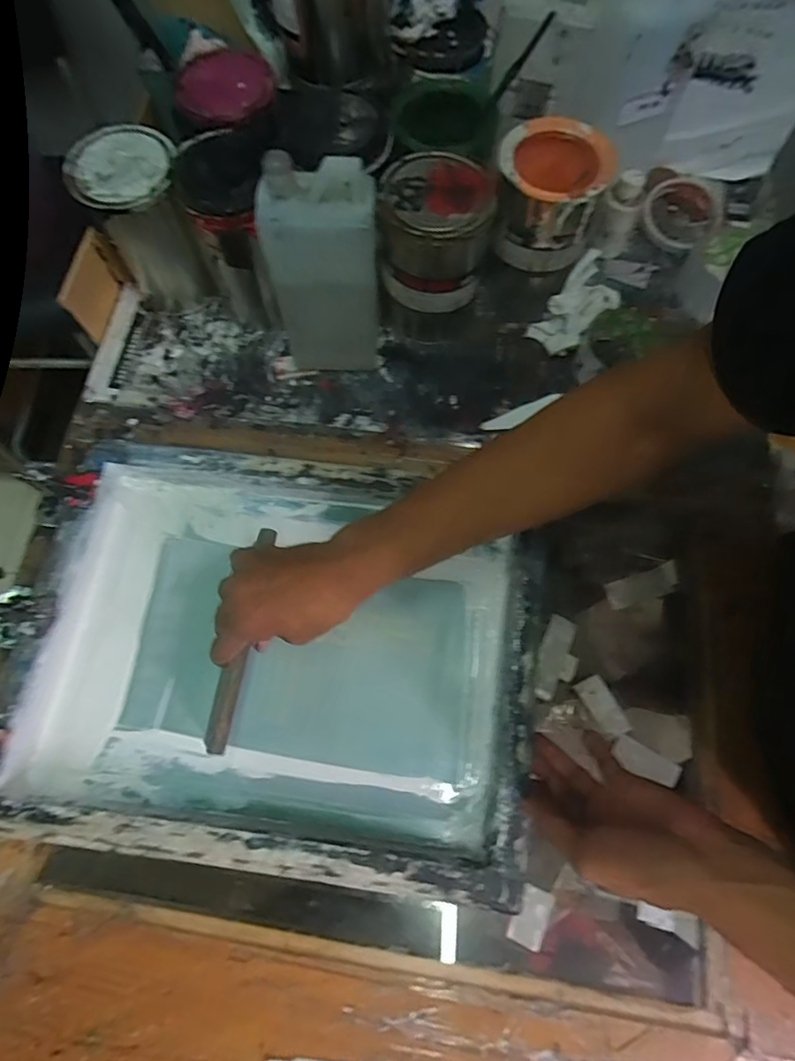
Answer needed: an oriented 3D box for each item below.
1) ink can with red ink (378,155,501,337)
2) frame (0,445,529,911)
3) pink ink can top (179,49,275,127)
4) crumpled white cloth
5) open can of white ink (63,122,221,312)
[{"bbox_3d":[0.038,-0.286,0.556,0.101,0.146,0.099,0,72,1],"label":"ink can with red ink"},{"bbox_3d":[-0.103,0.104,0.484,0.427,0.050,0.346,7,72,3],"label":"frame"},{"bbox_3d":[-0.175,-0.442,0.528,0.101,0.010,0.093,0,71,0],"label":"pink ink can top"},{"bbox_3d":[0.200,-0.247,0.585,0.095,0.055,0.057,-42,76,-12],"label":"crumpled white cloth"},{"bbox_3d":[-0.266,-0.333,0.574,0.097,0.156,0.100,0,72,1],"label":"open can of white ink"}]

